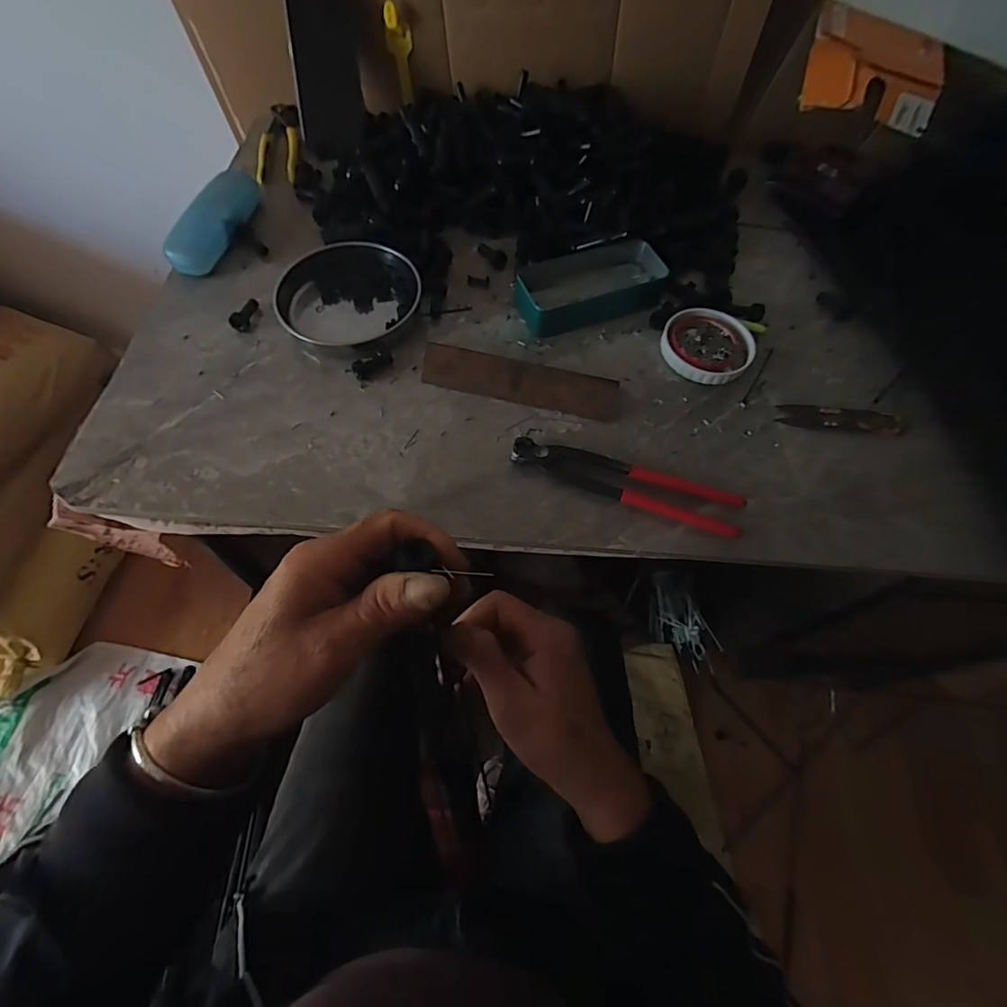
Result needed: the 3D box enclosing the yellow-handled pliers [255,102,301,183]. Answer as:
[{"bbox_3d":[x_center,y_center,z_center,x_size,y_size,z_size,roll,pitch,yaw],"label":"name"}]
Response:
[{"bbox_3d":[-0.280,-0.456,0.640,0.051,0.025,0.152,-3,62,-4],"label":"yellow-handled pliers"}]

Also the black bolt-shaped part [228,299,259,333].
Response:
[{"bbox_3d":[-0.258,-0.191,0.507,0.017,0.012,0.041,5,62,0],"label":"black bolt-shaped part"}]

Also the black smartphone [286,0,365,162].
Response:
[{"bbox_3d":[-0.213,-0.524,0.620,0.082,0.174,0.010,6,38,-6],"label":"black smartphone"}]

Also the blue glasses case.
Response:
[{"bbox_3d":[-0.310,-0.307,0.548,0.040,0.032,0.146,12,62,4],"label":"blue glasses case"}]

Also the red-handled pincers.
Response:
[{"bbox_3d":[0.104,-0.020,0.431,0.196,0.017,0.043,17,63,6],"label":"red-handled pincers"}]

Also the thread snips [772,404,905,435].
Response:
[{"bbox_3d":[0.314,-0.079,0.474,0.110,0.008,0.026,6,62,1],"label":"thread snips"}]

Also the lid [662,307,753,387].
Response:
[{"bbox_3d":[0.205,-0.159,0.512,0.087,0.011,0.088,1,62,-2],"label":"lid"}]

